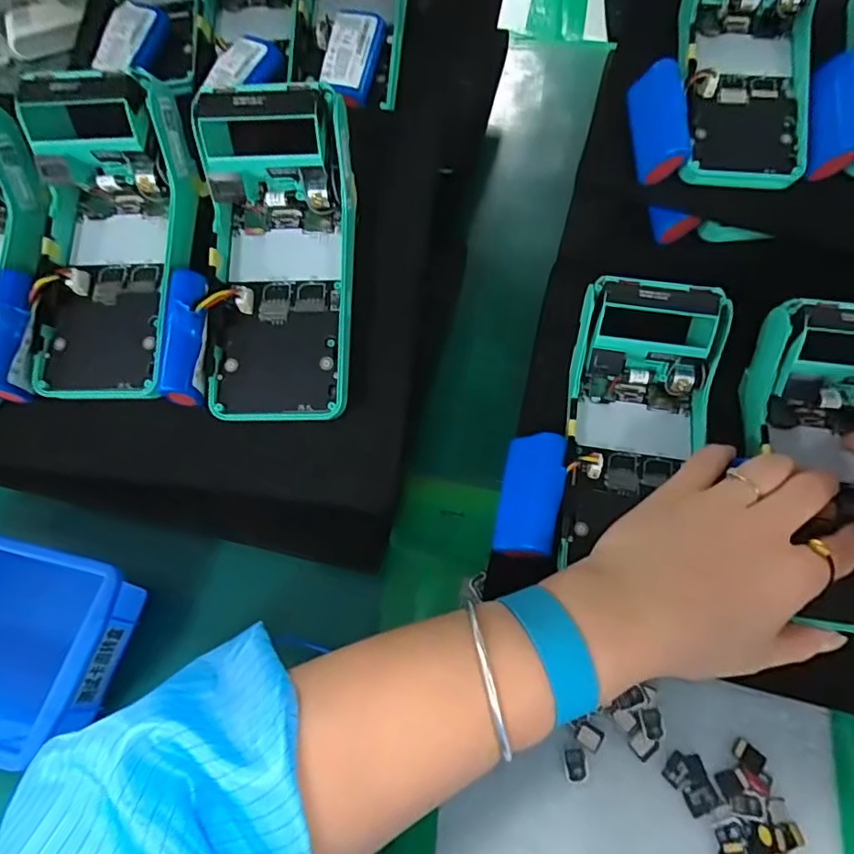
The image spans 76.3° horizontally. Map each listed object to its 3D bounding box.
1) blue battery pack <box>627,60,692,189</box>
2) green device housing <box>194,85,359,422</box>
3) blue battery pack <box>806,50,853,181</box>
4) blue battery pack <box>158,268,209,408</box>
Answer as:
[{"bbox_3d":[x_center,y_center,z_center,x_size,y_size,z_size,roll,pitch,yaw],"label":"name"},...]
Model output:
[{"bbox_3d":[0.149,-0.197,0.351,0.028,0.024,0.072,0,83,-2],"label":"blue battery pack"},{"bbox_3d":[-0.080,-0.089,0.300,0.078,0.052,0.169,0,94,-2],"label":"green device housing"},{"bbox_3d":[0.258,-0.197,0.339,0.030,0.024,0.076,7,86,1],"label":"blue battery pack"},{"bbox_3d":[-0.130,-0.049,0.293,0.022,0.023,0.073,3,87,-1],"label":"blue battery pack"}]

